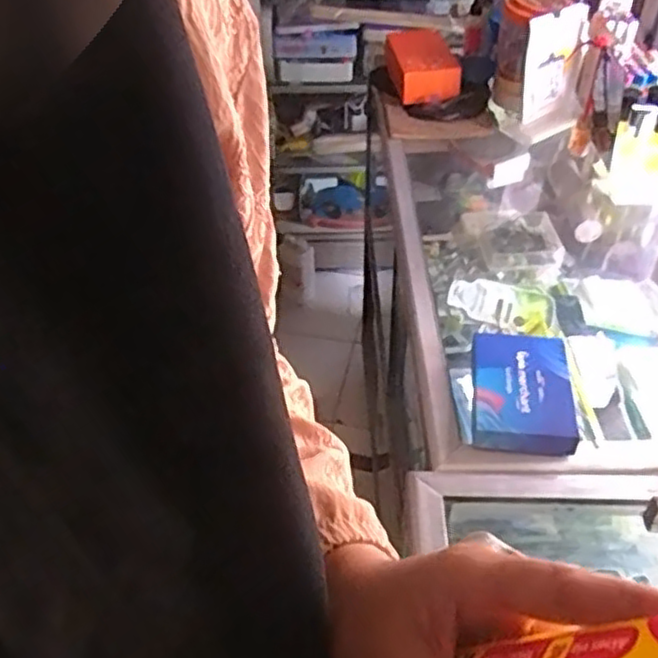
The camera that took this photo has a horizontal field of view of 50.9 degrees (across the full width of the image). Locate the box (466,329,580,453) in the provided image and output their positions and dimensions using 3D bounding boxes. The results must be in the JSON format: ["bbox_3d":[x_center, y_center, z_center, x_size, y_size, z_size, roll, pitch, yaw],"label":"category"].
[{"bbox_3d":[0.181,0.057,0.654,0.093,0.025,0.133,5,44,6],"label":"box"}]

